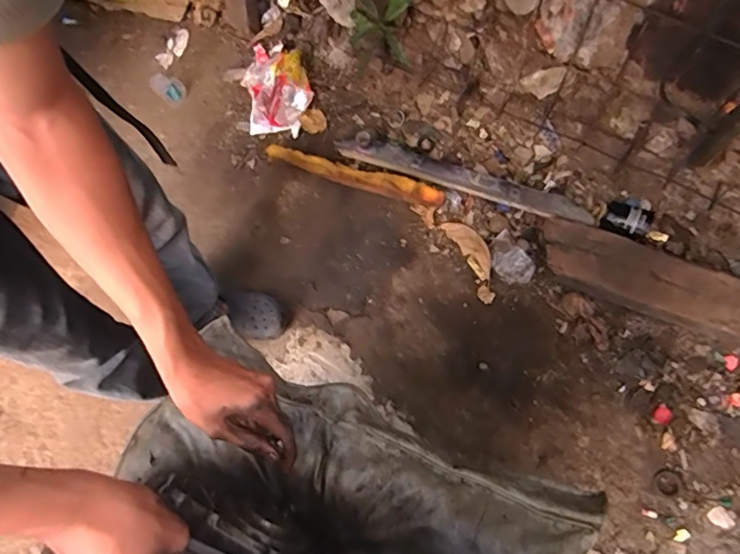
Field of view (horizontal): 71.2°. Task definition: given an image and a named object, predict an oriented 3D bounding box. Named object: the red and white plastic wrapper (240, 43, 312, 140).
[{"bbox_3d":[-0.234,-0.469,1.267,0.166,0.060,0.271,-13,73,-1],"label":"red and white plastic wrapper"}]

